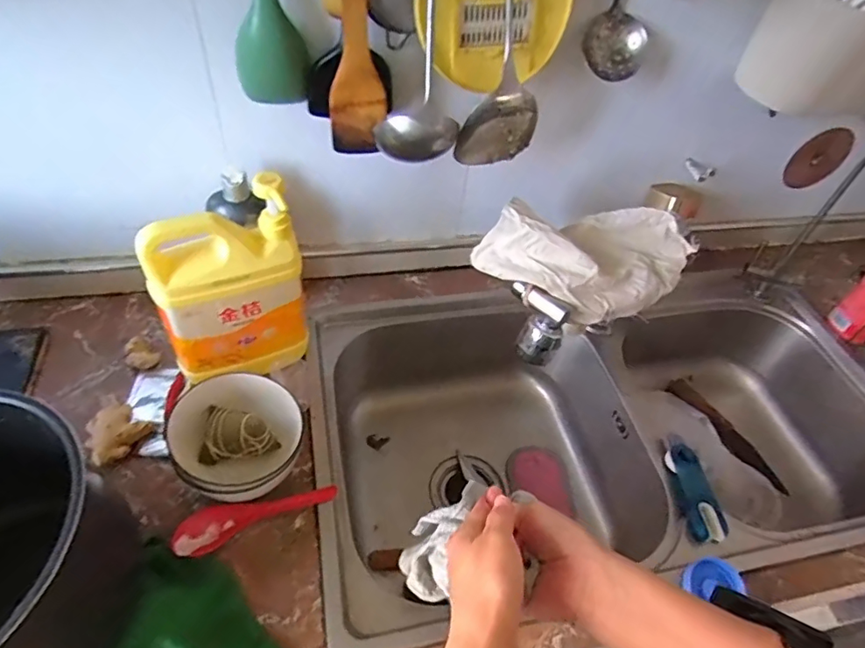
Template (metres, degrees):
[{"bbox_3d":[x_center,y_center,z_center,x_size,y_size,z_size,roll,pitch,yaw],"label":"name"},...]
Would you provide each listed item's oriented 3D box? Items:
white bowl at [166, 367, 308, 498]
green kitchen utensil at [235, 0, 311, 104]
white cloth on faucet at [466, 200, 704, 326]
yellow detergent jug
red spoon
[{"bbox_3d":[-0.202,0.116,0.546,0.124,0.076,0.119,-28,57,-27],"label":"white bowl"},{"bbox_3d":[-0.153,-0.341,0.460,0.059,0.293,0.046,30,52,19],"label":"green kitchen utensil"},{"bbox_3d":[0.188,-0.079,0.619,0.250,0.096,0.114,-8,50,-14],"label":"white cloth on faucet"},{"bbox_3d":[-0.215,-0.050,0.566,0.144,0.224,0.098,-10,51,-16],"label":"yellow detergent jug"},{"bbox_3d":[-0.177,0.185,0.528,0.152,0.026,0.039,-20,54,-23],"label":"red spoon"}]

